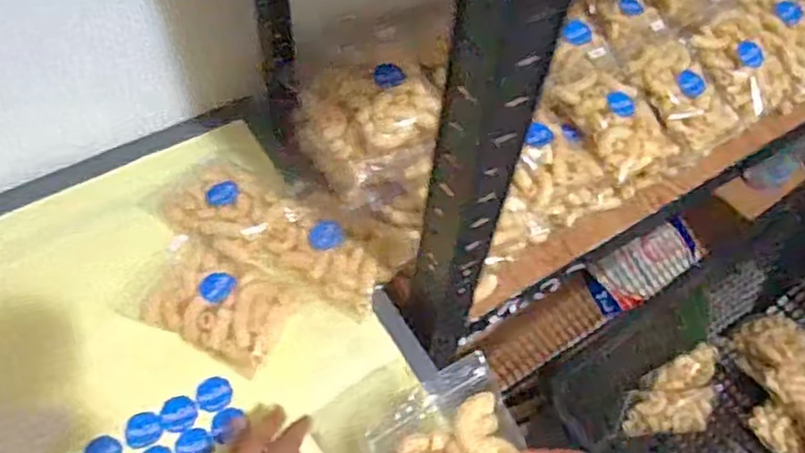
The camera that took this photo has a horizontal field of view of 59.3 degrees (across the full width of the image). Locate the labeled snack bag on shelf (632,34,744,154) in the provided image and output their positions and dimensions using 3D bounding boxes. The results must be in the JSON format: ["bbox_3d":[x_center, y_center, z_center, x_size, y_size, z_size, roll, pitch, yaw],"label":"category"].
[{"bbox_3d":[0.280,-0.129,0.702,0.083,0.049,0.108,-28,64,-20],"label":"labeled snack bag on shelf"}]

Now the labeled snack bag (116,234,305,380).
[{"bbox_3d":[-0.156,0.051,0.586,0.130,0.020,0.093,25,59,11],"label":"labeled snack bag"}]

